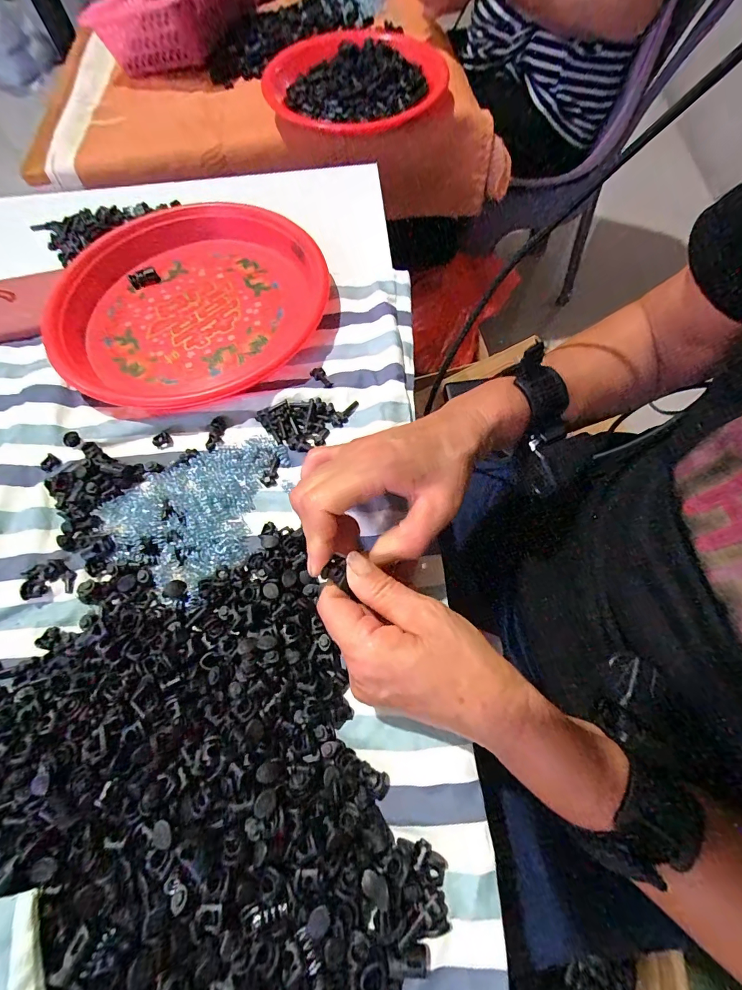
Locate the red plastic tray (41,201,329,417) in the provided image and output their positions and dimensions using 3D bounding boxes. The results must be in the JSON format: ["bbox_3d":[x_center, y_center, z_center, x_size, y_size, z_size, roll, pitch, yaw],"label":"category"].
[{"bbox_3d":[-0.172,-0.185,0.378,0.247,0.028,0.249,-41,70,-16],"label":"red plastic tray"}]

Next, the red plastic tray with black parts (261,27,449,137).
[{"bbox_3d":[-0.022,-0.624,0.589,0.264,0.034,0.267,-6,65,-1],"label":"red plastic tray with black parts"}]

